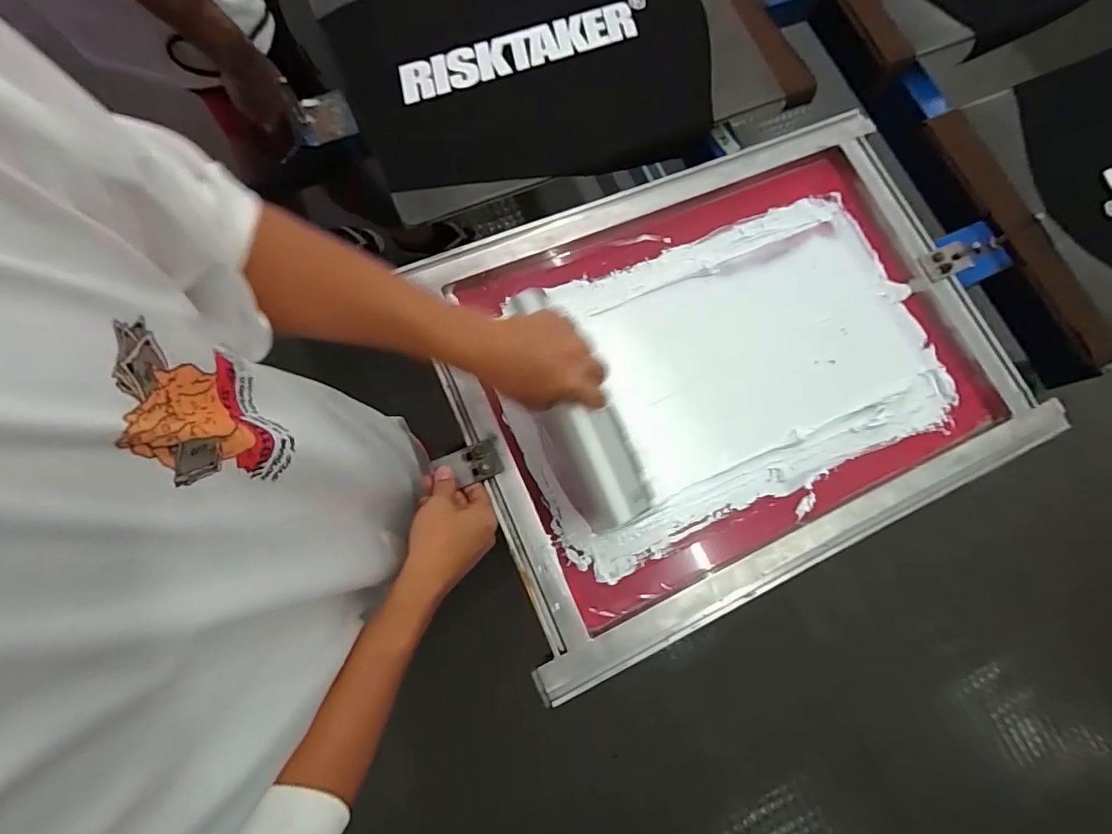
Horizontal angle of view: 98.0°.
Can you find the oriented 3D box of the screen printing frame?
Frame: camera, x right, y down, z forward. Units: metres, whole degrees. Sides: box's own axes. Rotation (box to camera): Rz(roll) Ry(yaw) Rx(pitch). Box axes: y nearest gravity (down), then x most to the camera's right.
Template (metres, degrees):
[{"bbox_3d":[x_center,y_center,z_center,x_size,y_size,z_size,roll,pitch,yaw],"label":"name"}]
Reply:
[{"bbox_3d":[0.192,-0.064,0.560,0.614,0.049,0.471,-24,78,-7],"label":"screen printing frame"}]

